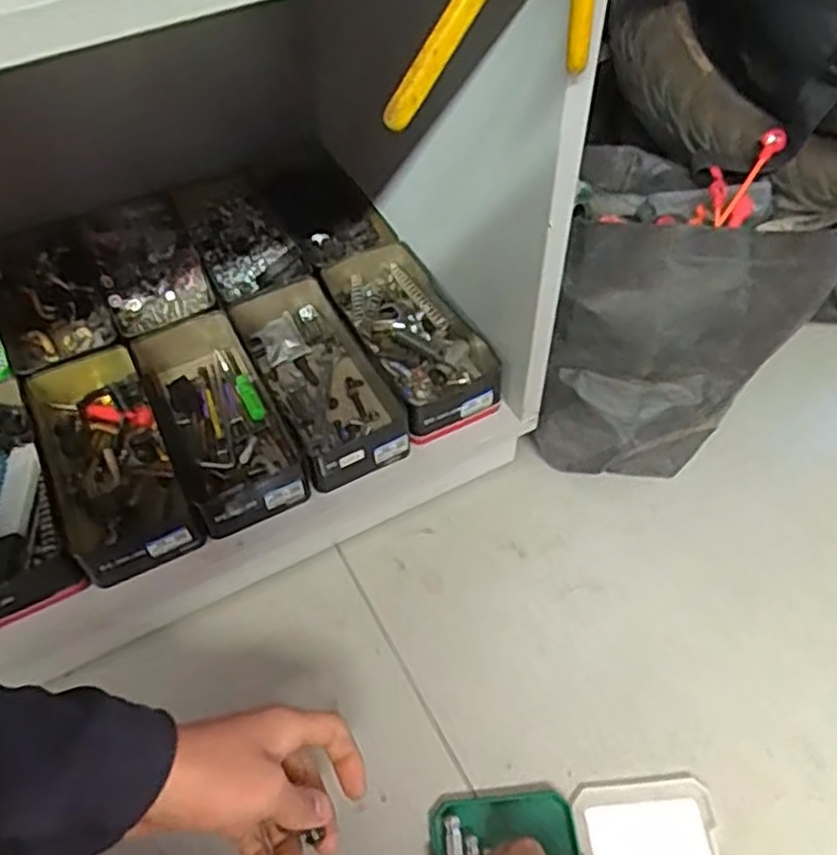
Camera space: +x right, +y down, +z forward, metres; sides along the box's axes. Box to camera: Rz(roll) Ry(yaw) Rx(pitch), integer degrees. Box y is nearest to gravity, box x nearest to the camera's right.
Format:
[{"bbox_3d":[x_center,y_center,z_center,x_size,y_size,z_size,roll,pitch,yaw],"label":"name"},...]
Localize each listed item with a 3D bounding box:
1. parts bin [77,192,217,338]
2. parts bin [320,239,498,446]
[{"bbox_3d":[-0.253,-0.143,0.710,0.105,0.046,0.191,-20,56,-14],"label":"parts bin"},{"bbox_3d":[-0.005,-0.085,0.671,0.103,0.043,0.205,-21,54,-14],"label":"parts bin"}]

